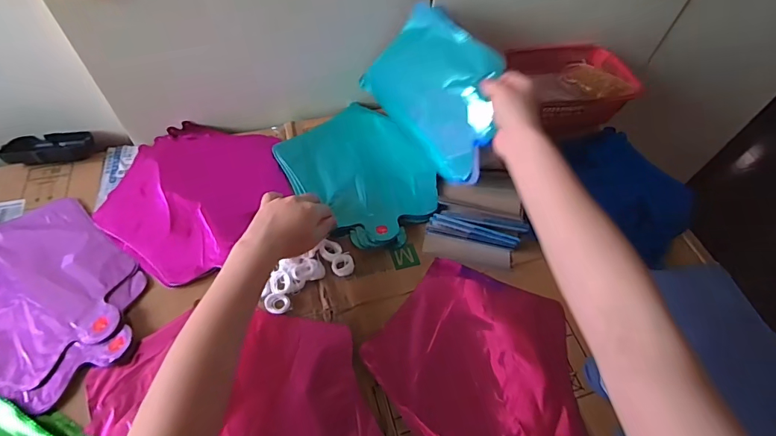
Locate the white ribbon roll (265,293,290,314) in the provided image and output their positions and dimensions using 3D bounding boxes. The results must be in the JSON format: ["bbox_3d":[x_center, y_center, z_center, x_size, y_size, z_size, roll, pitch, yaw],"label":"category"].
[{"bbox_3d":[-0.127,0.098,0.482,0.027,0.005,0.024,-16,57,-12],"label":"white ribbon roll"}]

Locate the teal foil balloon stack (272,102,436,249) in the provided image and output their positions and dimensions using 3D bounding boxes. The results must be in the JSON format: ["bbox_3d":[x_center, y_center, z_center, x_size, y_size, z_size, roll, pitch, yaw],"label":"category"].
[{"bbox_3d":[-0.035,-0.066,0.602,0.199,0.020,0.232,-32,62,-21],"label":"teal foil balloon stack"}]

